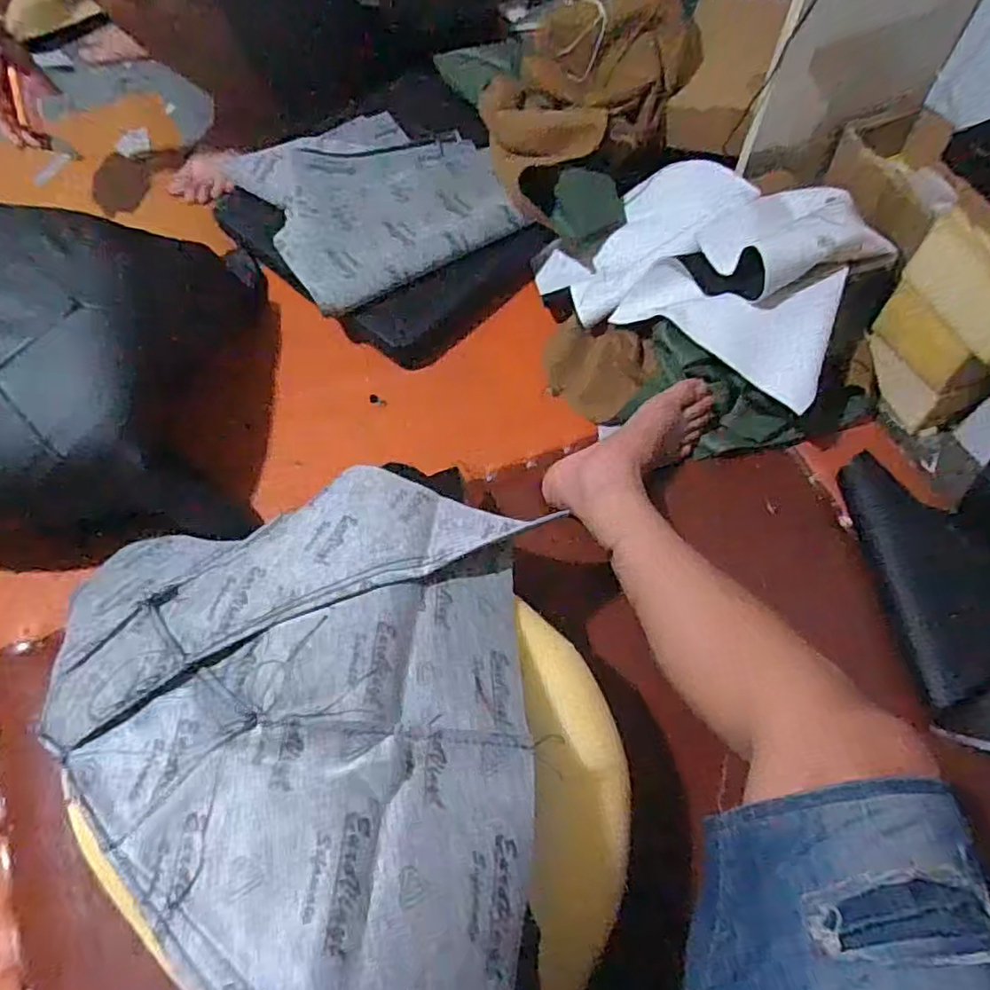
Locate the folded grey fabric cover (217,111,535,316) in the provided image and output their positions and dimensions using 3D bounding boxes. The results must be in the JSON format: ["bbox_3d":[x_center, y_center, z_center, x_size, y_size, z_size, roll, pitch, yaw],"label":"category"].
[{"bbox_3d":[-0.179,-0.460,0.989,0.345,0.035,0.367,-26,68,-14],"label":"folded grey fabric cover"}]

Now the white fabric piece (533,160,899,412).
[{"bbox_3d":[0.276,-0.308,0.869,0.413,0.203,0.250,36,70,15],"label":"white fabric piece"}]

